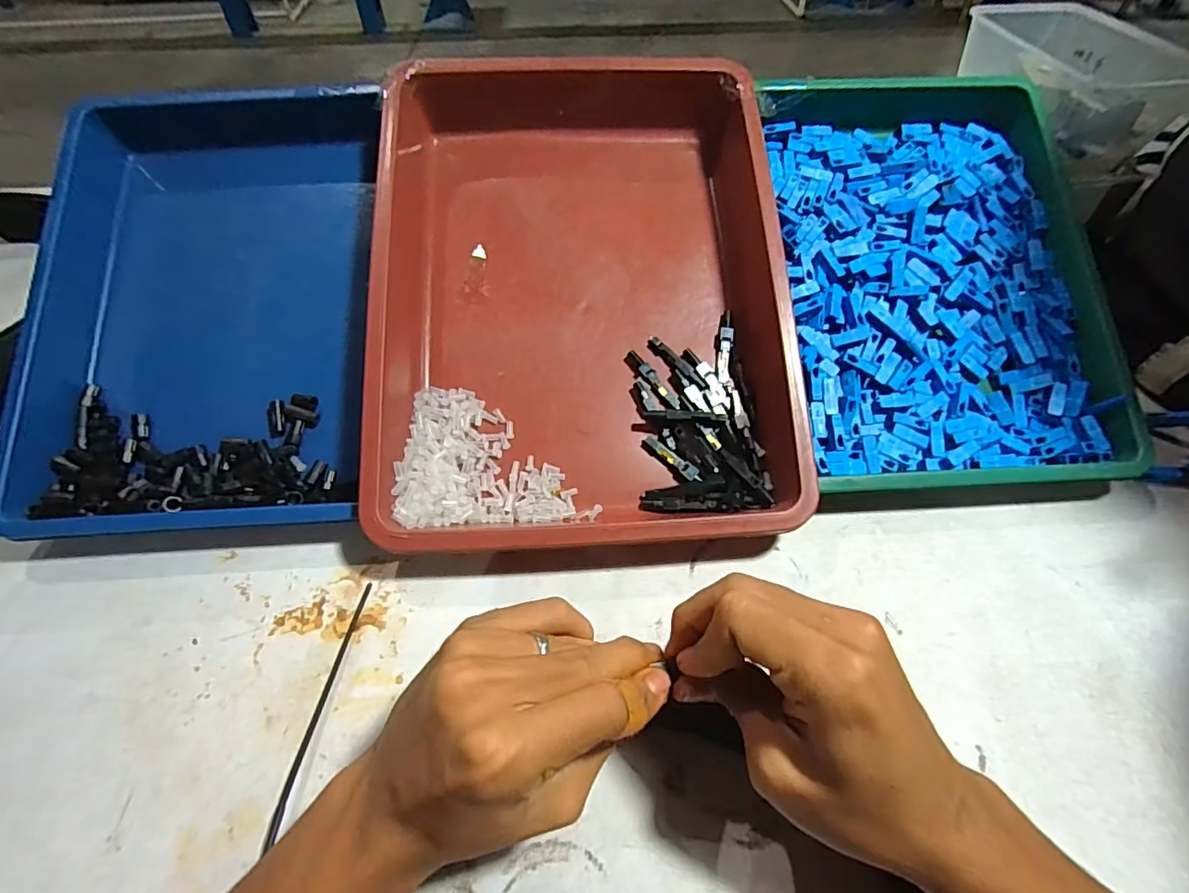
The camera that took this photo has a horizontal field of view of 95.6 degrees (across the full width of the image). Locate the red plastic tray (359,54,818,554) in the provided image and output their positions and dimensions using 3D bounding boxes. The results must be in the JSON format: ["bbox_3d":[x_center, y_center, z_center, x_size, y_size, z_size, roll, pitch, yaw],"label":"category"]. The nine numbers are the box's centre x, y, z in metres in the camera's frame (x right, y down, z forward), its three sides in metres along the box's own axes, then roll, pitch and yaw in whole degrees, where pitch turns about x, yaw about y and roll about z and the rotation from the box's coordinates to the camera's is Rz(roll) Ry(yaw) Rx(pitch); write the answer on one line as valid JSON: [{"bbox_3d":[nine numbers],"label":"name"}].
[{"bbox_3d":[-0.010,-0.109,0.373,0.266,0.058,0.352,-3,75,-3],"label":"red plastic tray"}]

